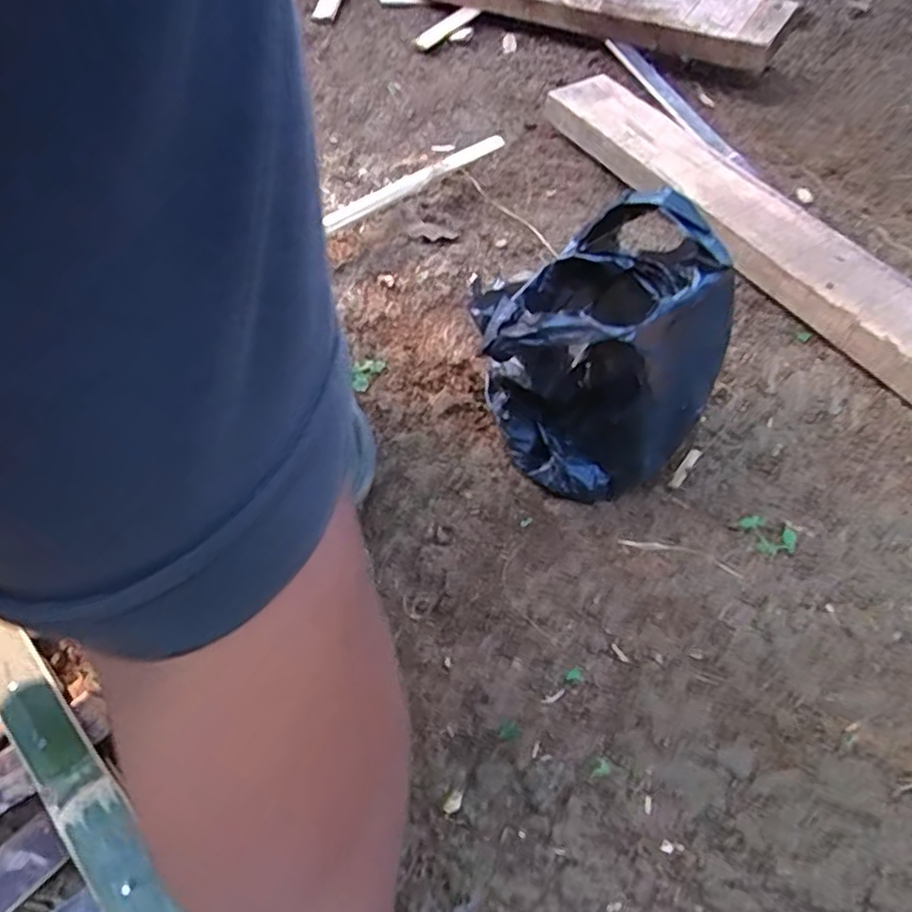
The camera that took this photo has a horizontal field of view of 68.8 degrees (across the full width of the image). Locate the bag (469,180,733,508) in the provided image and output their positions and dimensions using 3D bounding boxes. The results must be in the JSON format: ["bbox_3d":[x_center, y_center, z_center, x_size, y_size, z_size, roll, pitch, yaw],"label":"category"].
[{"bbox_3d":[0.099,-0.081,0.477,0.153,0.159,0.168,-2,54,-3],"label":"bag"}]

